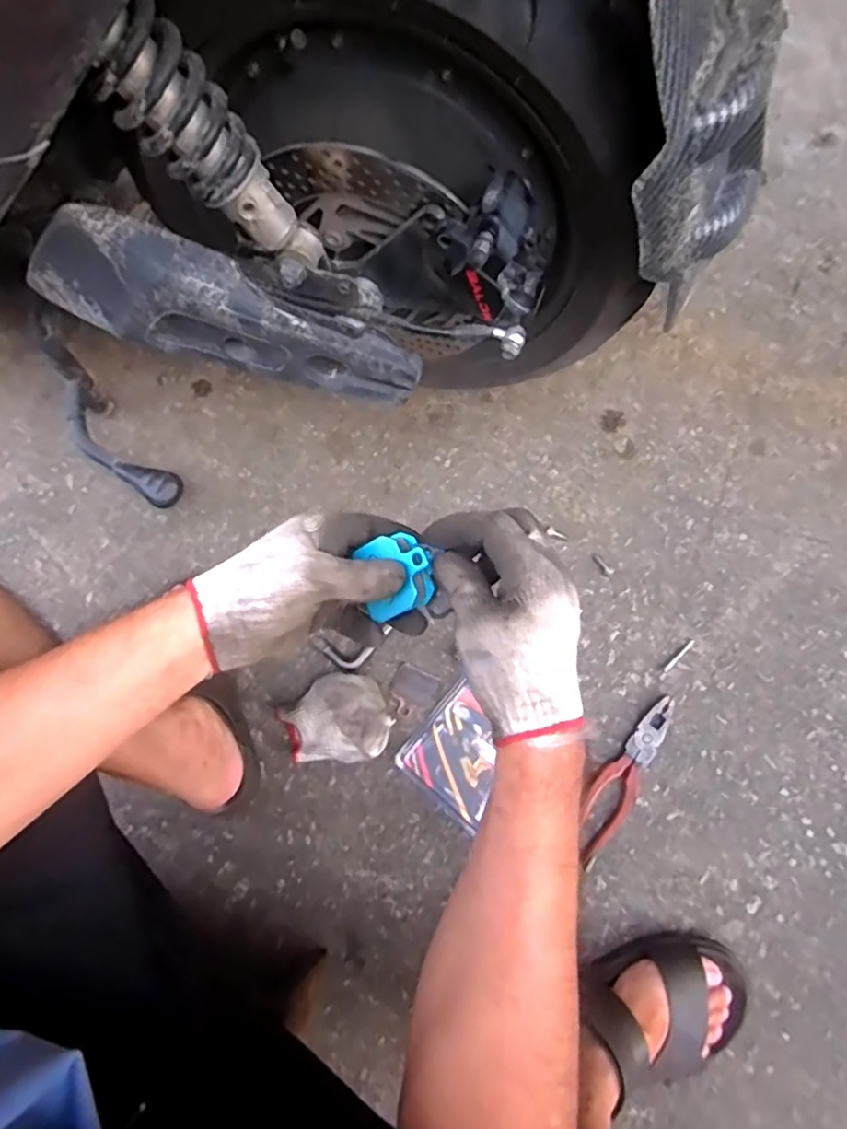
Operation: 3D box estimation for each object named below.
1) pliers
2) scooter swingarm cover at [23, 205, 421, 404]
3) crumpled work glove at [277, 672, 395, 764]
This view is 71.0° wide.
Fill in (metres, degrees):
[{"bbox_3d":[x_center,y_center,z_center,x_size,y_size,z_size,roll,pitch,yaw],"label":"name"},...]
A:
[{"bbox_3d":[0.209,0.221,0.619,0.042,0.017,0.184,36,81,8],"label":"pliers"},{"bbox_3d":[-0.146,-0.184,0.436,0.290,0.095,0.050,17,78,-8],"label":"scooter swingarm cover"},{"bbox_3d":[-0.091,0.163,0.632,0.116,0.043,0.092,-1,76,1],"label":"crumpled work glove"}]

